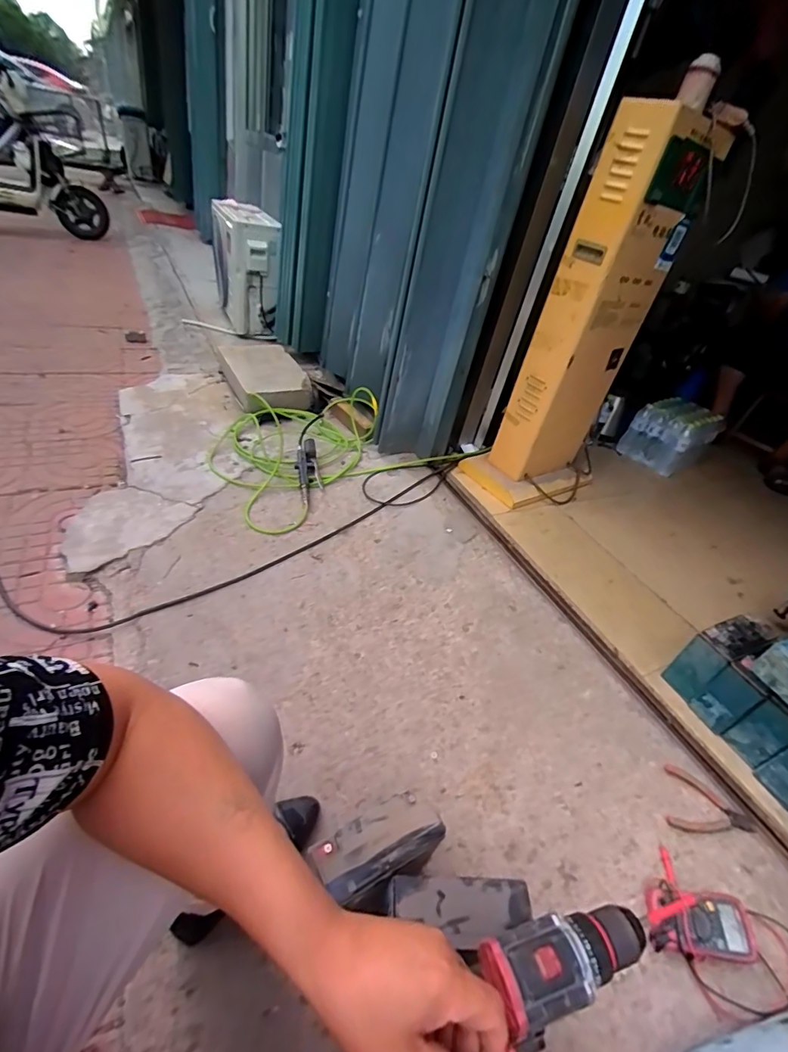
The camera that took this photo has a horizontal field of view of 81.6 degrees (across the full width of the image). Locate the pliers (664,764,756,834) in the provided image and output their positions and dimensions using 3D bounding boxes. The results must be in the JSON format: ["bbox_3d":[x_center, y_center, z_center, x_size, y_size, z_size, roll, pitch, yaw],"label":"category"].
[{"bbox_3d":[0.567,0.509,0.822,0.137,0.014,0.111,19,43,14],"label":"pliers"}]

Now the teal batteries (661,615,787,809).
[{"bbox_3d":[0.746,0.361,0.919,0.152,0.193,0.303,-4,41,-23],"label":"teal batteries"}]

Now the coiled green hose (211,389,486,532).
[{"bbox_3d":[-0.205,-0.310,1.640,0.830,0.125,0.660,-16,46,-33],"label":"coiled green hose"}]

